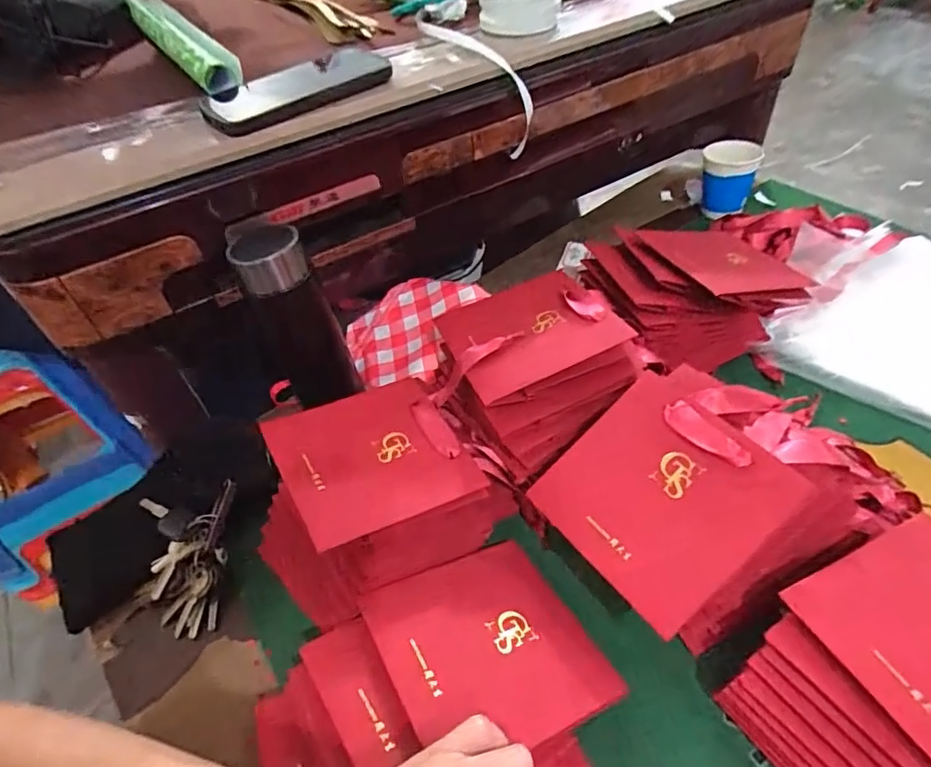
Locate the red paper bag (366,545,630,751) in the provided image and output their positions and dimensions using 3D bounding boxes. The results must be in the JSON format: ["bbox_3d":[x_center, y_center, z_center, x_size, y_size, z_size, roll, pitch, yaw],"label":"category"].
[{"bbox_3d":[0.016,0.183,0.388,0.140,0.008,0.137,-11,40,-29],"label":"red paper bag"}]

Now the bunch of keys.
[{"bbox_3d":[-0.238,0.147,0.468,0.087,0.051,0.112,-9,47,-2],"label":"bunch of keys"}]

